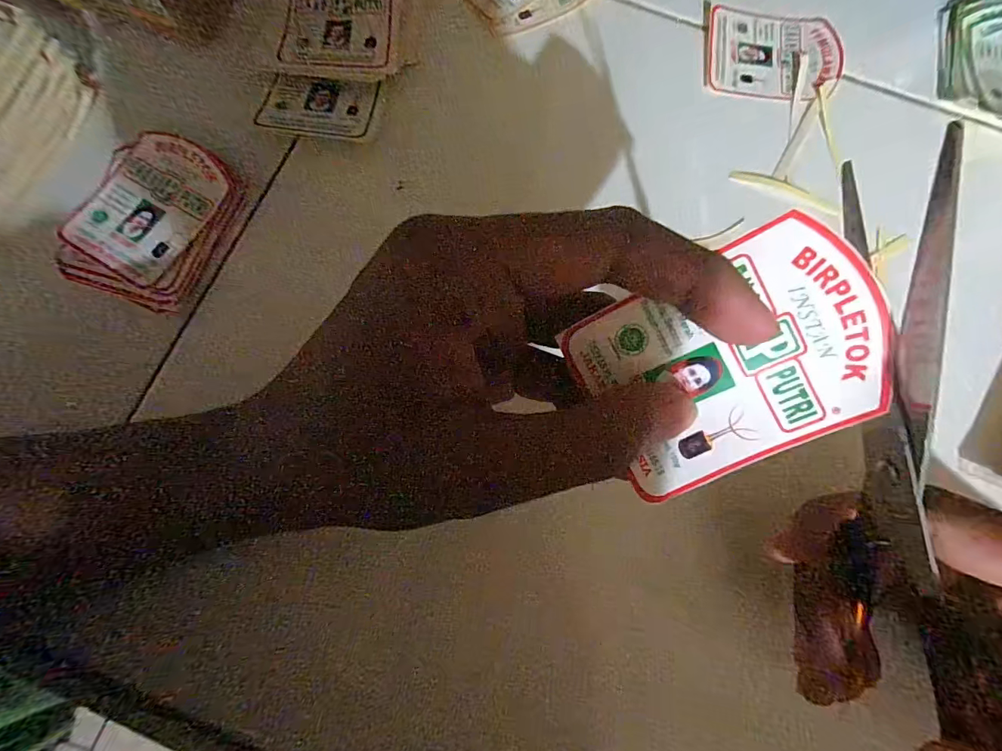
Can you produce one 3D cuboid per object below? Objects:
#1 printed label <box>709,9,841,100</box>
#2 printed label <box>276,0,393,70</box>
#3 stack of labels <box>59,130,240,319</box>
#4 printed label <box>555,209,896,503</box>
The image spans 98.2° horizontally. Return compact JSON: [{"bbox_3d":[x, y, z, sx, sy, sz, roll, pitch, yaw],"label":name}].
[{"bbox_3d":[0.148,-0.175,0.236,0.068,0.006,0.053,3,78,-1],"label":"printed label"},{"bbox_3d":[-0.083,-0.186,0.224,0.052,0.006,0.067,2,78,-1],"label":"printed label"},{"bbox_3d":[-0.162,-0.073,0.198,0.060,0.013,0.078,17,78,2],"label":"stack of labels"},{"bbox_3d":[0.058,-0.002,0.111,0.070,0.008,0.055,-28,97,22],"label":"printed label"}]

